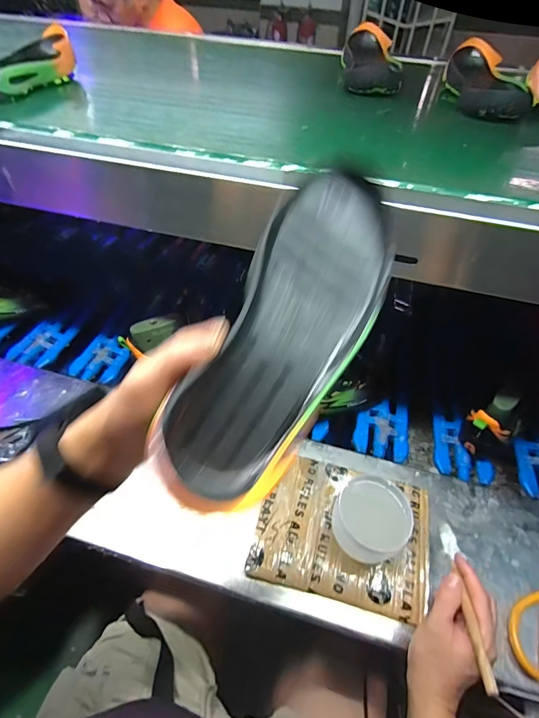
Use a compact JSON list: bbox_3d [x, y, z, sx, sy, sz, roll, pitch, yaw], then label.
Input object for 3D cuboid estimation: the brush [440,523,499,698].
[{"bbox_3d":[0.220,0.263,0.418,0.014,0.018,0.188,11,28,5],"label":"brush"}]

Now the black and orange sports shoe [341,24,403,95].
[{"bbox_3d":[0.179,-0.526,0.653,0.088,0.052,0.276,6,50,2],"label":"black and orange sports shoe"}]

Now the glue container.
[{"bbox_3d":[0.134,0.212,0.488,0.087,0.073,0.089,2,50,-2],"label":"glue container"}]

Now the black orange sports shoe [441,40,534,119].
[{"bbox_3d":[0.338,-0.440,0.589,0.086,0.058,0.266,10,50,5],"label":"black orange sports shoe"}]

